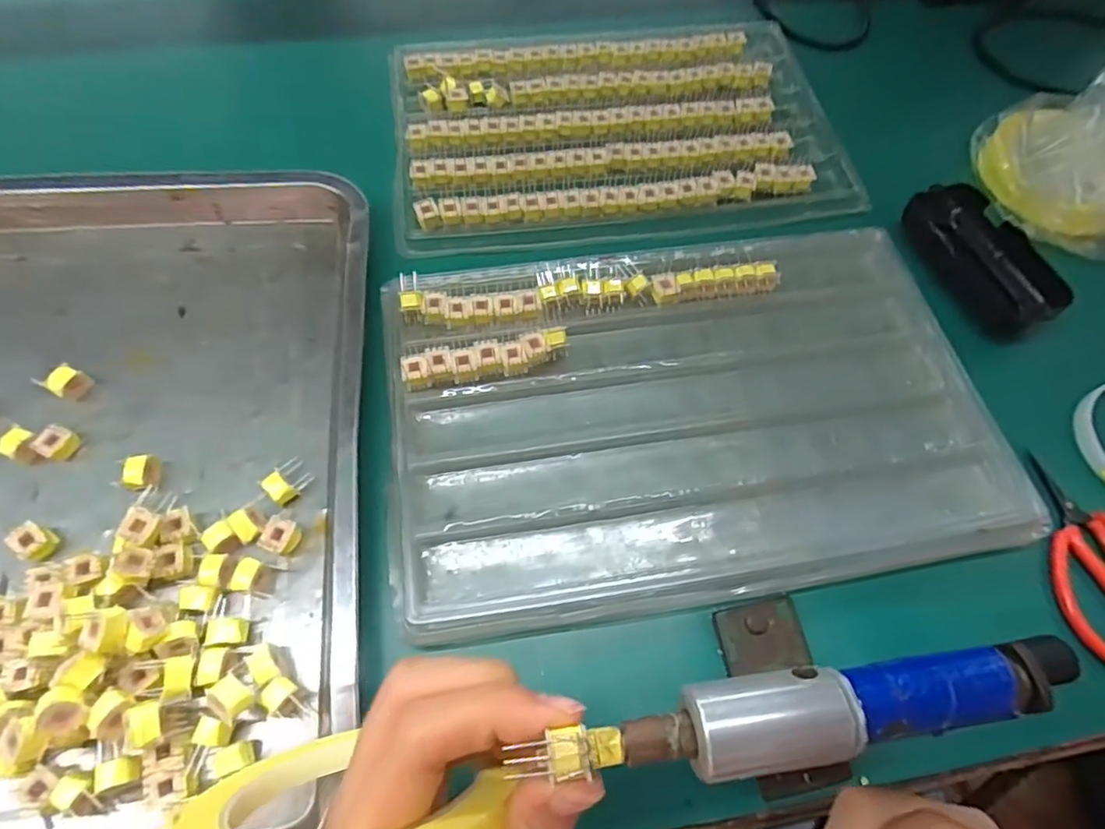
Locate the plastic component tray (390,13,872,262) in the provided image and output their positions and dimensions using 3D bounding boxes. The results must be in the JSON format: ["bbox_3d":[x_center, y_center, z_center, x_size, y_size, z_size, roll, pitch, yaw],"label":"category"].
[{"bbox_3d":[0.047,-0.214,0.424,0.325,0.015,0.206,-12,65,-8],"label":"plastic component tray"}]

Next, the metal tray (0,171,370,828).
[{"bbox_3d":[-0.239,0.027,0.297,0.281,0.035,0.378,-6,65,-6],"label":"metal tray"}]

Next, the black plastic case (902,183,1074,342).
[{"bbox_3d":[0.283,-0.103,0.386,0.041,0.032,0.111,-19,67,-12],"label":"black plastic case"}]

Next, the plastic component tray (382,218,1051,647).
[{"bbox_3d":[0.074,-0.013,0.326,0.320,0.017,0.218,-7,65,-6],"label":"plastic component tray"}]

